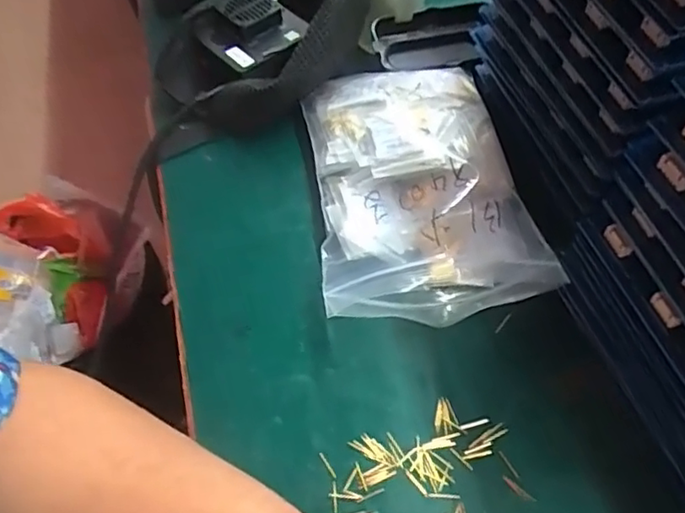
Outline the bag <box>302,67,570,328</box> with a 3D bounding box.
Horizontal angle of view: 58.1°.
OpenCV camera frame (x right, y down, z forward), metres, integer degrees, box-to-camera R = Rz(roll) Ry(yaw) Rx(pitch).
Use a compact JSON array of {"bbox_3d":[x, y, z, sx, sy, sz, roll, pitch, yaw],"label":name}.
[{"bbox_3d":[0.045,-0.051,0.412,0.135,0.048,0.199,-12,56,-3],"label":"bag"}]

